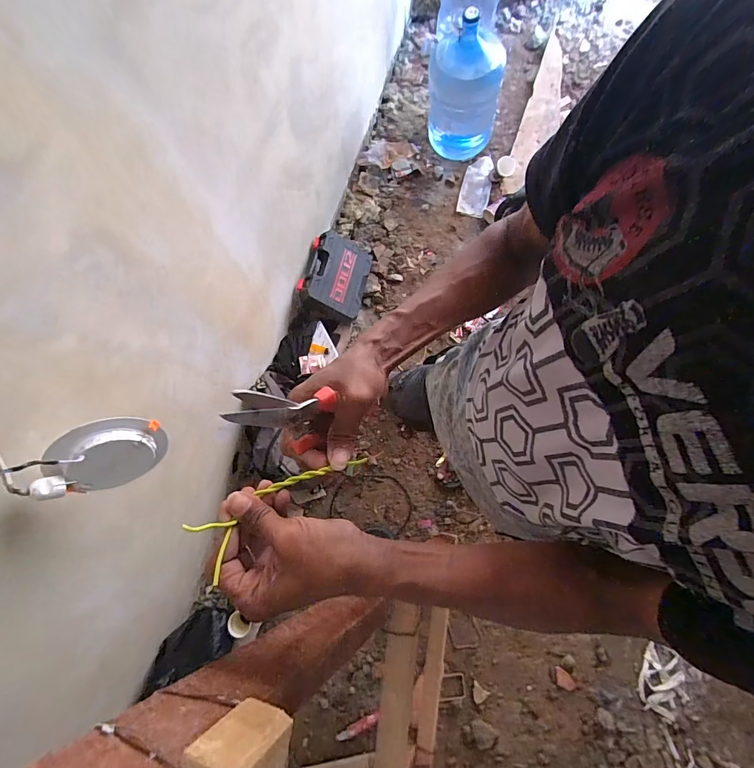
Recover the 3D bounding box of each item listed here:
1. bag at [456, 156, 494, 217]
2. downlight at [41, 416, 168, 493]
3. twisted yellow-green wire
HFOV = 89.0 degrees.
[{"bbox_3d":[0.409,-0.817,1.565,0.118,0.036,0.277,14,80,9],"label":"bag"},{"bbox_3d":[-0.443,0.123,0.644,0.164,0.142,0.029,-17,43,-42],"label":"downlight"},{"bbox_3d":[-0.071,0.087,0.304,0.145,0.024,0.042,-32,77,-32],"label":"twisted yellow-green wire"}]

